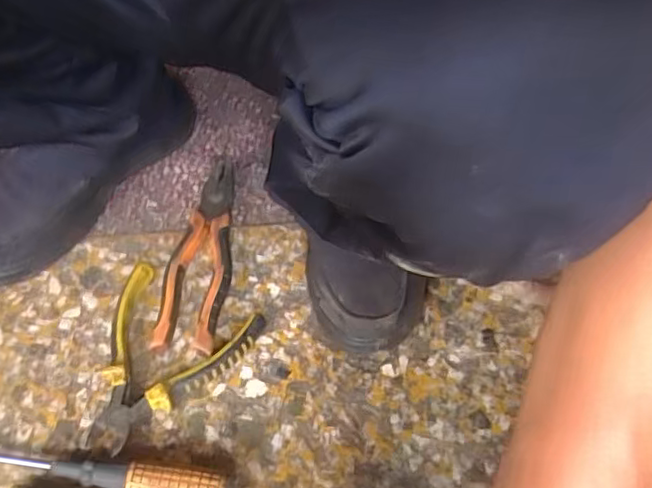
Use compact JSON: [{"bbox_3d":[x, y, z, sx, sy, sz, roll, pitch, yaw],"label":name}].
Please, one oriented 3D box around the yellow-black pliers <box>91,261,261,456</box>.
[{"bbox_3d":[-0.133,0.090,0.484,0.114,0.021,0.140,24,56,11],"label":"yellow-black pliers"}]

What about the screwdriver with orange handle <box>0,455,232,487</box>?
[{"bbox_3d":[-0.187,0.154,0.431,0.246,0.029,0.024,10,55,2],"label":"screwdriver with orange handle"}]

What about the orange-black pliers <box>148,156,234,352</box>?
[{"bbox_3d":[-0.107,0.004,0.544,0.051,0.021,0.189,7,55,-1],"label":"orange-black pliers"}]

